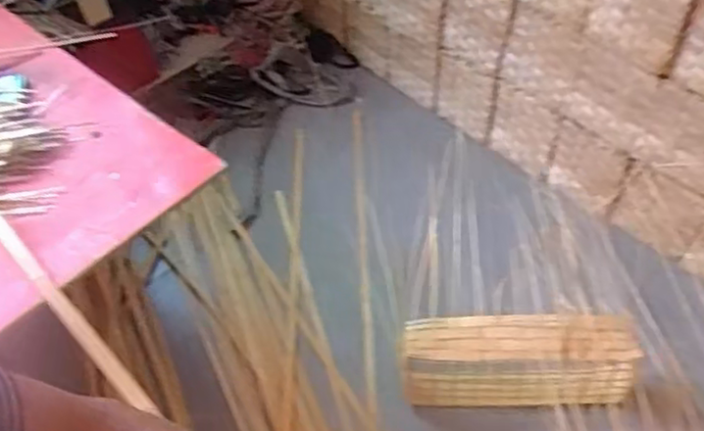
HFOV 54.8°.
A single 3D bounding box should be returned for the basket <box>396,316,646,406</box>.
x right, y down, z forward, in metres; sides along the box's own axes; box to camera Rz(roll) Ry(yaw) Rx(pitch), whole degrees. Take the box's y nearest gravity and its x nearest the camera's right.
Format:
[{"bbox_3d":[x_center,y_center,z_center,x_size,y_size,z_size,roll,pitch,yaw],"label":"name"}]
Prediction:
[{"bbox_3d":[0.300,0.274,1.270,0.423,0.206,0.111,0,51,2],"label":"basket"}]

